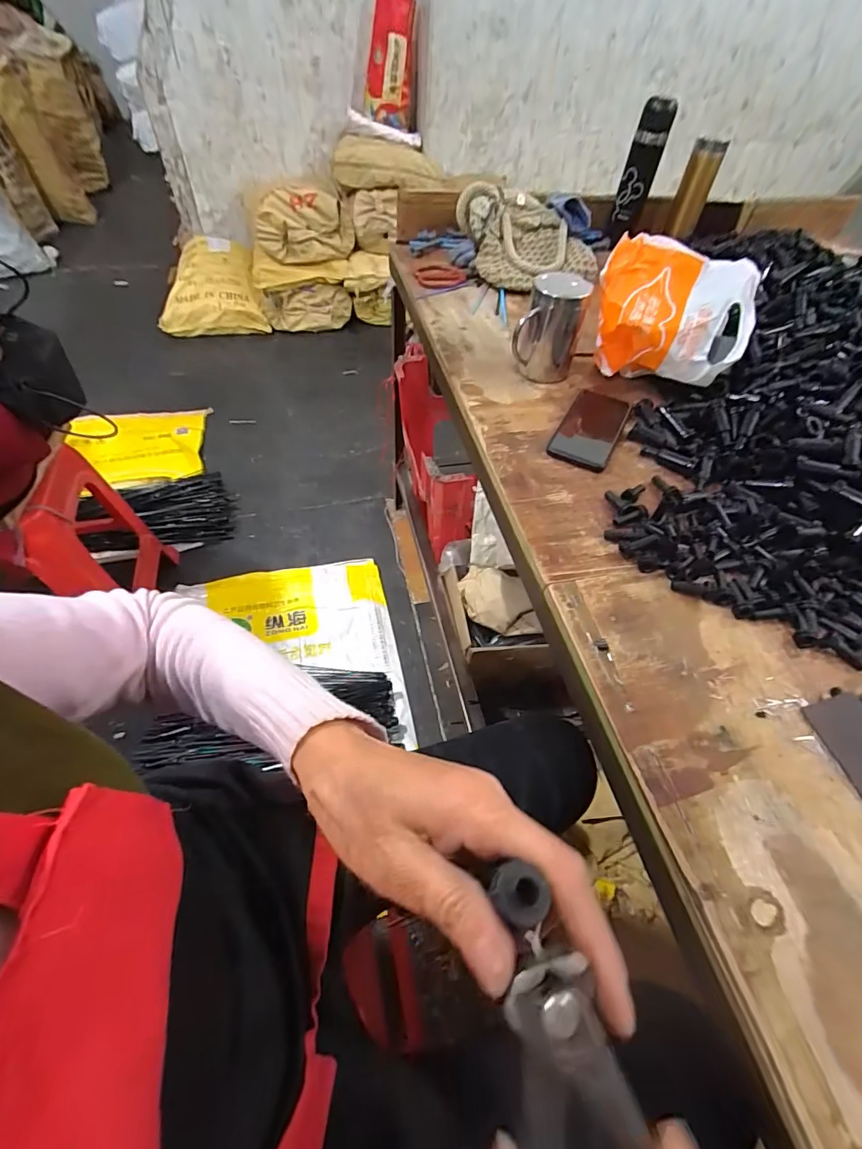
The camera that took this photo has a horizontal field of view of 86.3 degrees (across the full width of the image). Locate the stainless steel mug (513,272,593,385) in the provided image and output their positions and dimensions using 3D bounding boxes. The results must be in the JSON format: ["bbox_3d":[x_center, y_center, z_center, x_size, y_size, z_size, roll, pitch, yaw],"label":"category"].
[{"bbox_3d":[0.166,-0.343,0.640,0.082,0.124,0.086,21,55,12],"label":"stainless steel mug"}]

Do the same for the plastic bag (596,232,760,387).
[{"bbox_3d":[0.321,-0.345,0.626,0.199,0.137,0.119,26,56,15],"label":"plastic bag"}]

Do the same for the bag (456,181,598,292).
[{"bbox_3d":[0.181,-0.622,0.860,0.204,0.128,0.205,-19,57,-18],"label":"bag"}]

